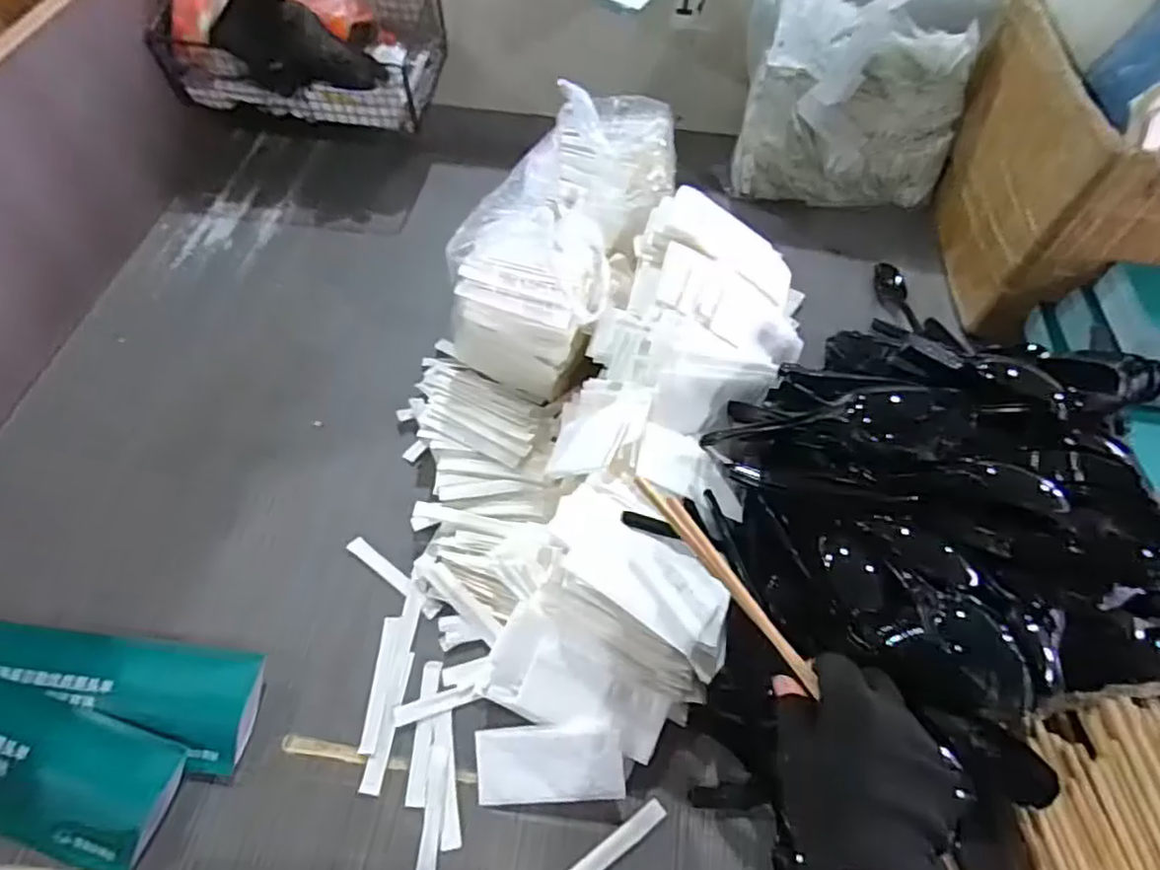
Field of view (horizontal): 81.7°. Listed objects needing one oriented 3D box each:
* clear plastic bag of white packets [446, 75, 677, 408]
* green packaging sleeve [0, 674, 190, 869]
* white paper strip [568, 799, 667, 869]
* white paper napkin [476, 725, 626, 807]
[{"bbox_3d":[-0.003,-0.188,0.599,0.123,0.165,0.296,24,74,12],"label":"clear plastic bag of white packets"},{"bbox_3d":[-0.396,0.196,0.434,0.277,0.010,0.077,16,59,7],"label":"green packaging sleeve"},{"bbox_3d":[0.016,0.266,0.424,0.092,0.004,0.014,-29,64,-19],"label":"white paper strip"},{"bbox_3d":[-0.020,0.213,0.434,0.095,0.006,0.045,-8,75,9],"label":"white paper napkin"}]

